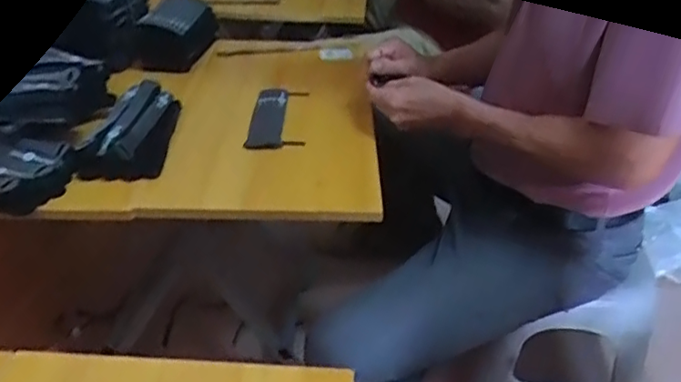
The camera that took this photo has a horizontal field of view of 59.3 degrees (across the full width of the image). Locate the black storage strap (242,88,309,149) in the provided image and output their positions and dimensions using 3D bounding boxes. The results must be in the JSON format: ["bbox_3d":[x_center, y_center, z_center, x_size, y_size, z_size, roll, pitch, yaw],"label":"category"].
[{"bbox_3d":[-0.092,-0.109,0.888,0.079,0.017,0.171,3,33,0],"label":"black storage strap"}]

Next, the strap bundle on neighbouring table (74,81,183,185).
[{"bbox_3d":[-0.282,-0.086,0.812,0.092,0.048,0.193,0,32,-2],"label":"strap bundle on neighbouring table"}]

